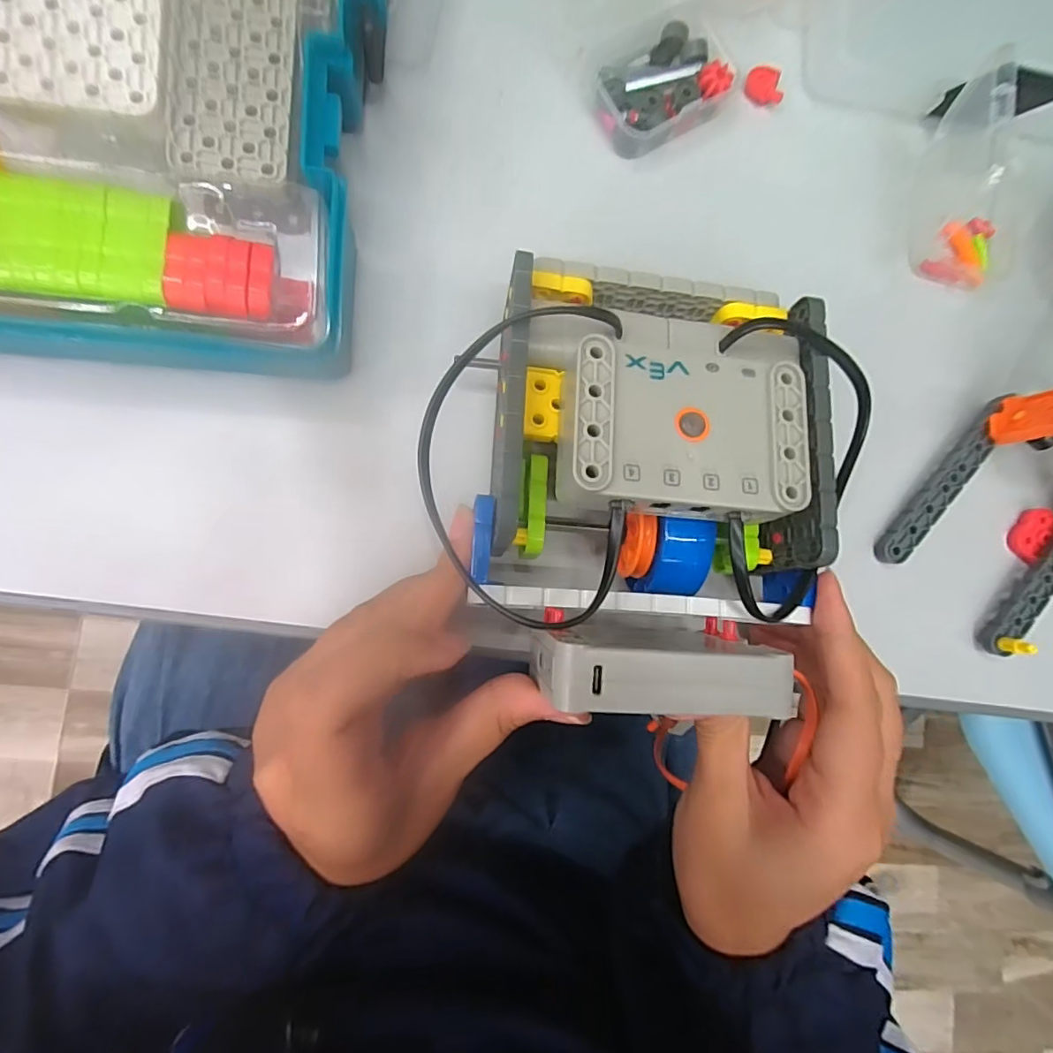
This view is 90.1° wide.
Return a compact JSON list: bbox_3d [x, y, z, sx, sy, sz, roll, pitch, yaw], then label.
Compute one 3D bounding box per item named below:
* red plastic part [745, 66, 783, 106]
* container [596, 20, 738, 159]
[{"bbox_3d":[0.112,-0.206,0.246,0.018,0.007,0.013,16,84,-7],"label":"red plastic part"},{"bbox_3d":[0.061,-0.197,0.236,0.063,0.018,0.041,-29,91,-9],"label":"container"}]

